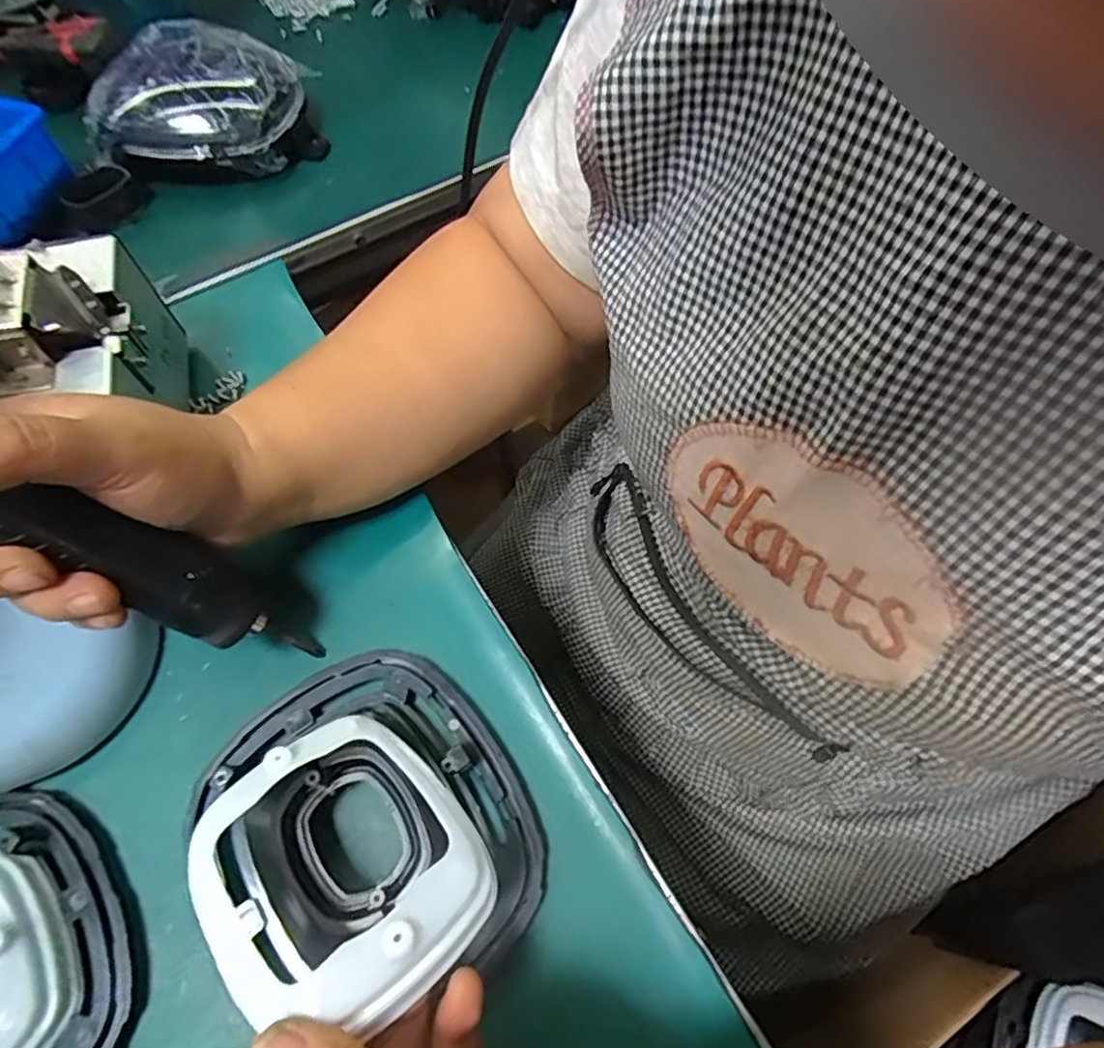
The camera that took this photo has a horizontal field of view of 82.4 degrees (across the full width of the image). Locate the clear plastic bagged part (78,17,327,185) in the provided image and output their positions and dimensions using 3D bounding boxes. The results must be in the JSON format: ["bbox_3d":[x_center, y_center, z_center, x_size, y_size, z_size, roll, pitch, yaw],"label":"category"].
[{"bbox_3d":[-0.238,-0.291,0.444,0.128,0.053,0.118,1,66,-1],"label":"clear plastic bagged part"}]

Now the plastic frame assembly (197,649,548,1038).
[{"bbox_3d":[-0.079,0.114,0.244,0.120,0.075,0.135,-32,70,-15],"label":"plastic frame assembly"}]

